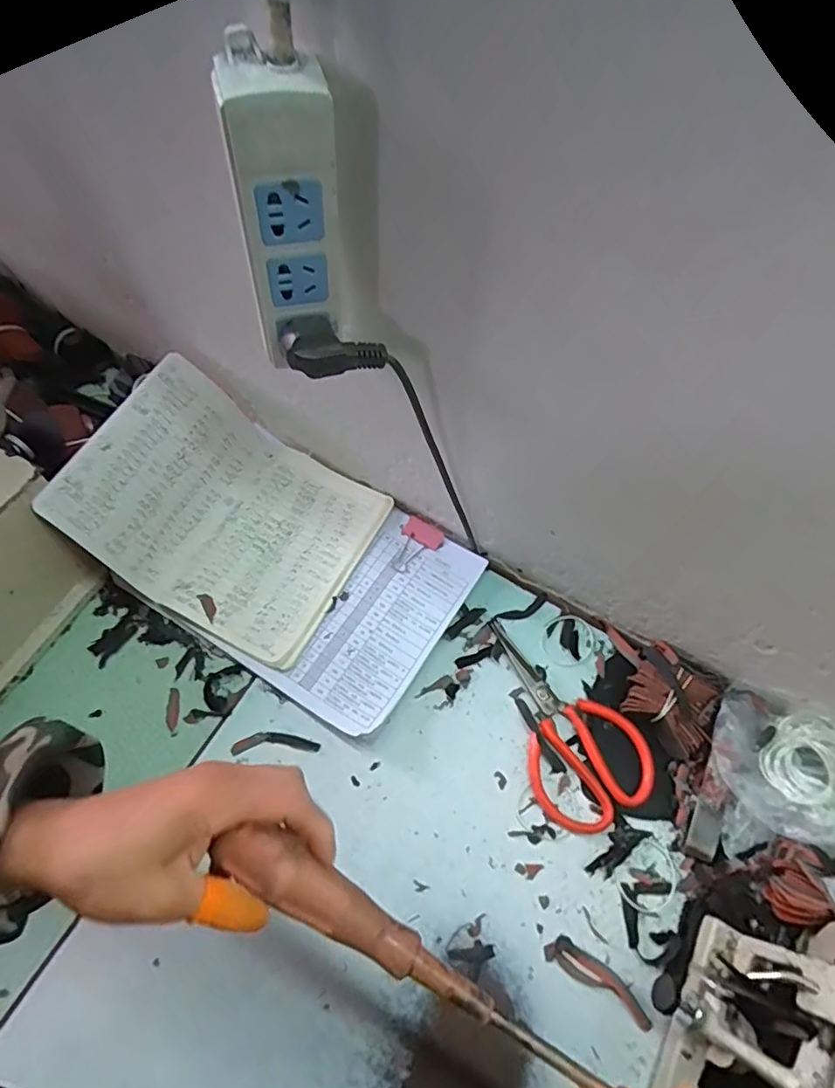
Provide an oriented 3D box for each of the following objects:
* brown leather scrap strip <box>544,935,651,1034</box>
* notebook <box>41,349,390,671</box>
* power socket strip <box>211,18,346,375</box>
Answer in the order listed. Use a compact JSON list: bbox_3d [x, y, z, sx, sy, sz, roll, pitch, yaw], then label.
[{"bbox_3d":[0.139,0.332,0.440,0.086,0.004,0.021,32,67,13],"label":"brown leather scrap strip"},{"bbox_3d":[-0.168,-0.035,0.530,0.229,0.107,0.205,25,66,10],"label":"notebook"},{"bbox_3d":[-0.068,-0.174,0.318,0.050,0.152,0.035,0,64,-2],"label":"power socket strip"}]

